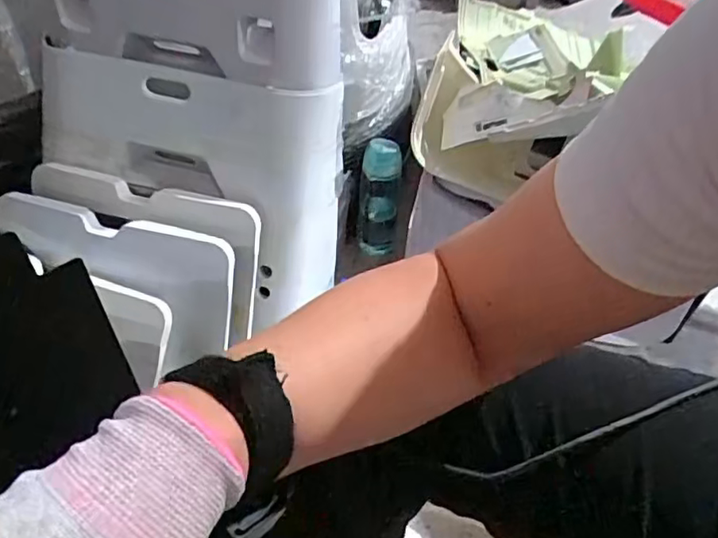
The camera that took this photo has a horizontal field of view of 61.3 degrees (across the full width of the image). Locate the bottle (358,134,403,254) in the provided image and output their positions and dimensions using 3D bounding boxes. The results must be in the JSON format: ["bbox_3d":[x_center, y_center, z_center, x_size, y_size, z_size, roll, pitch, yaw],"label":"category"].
[{"bbox_3d":[0.037,-0.122,1.108,0.072,0.254,0.057,11,49,7],"label":"bottle"}]

